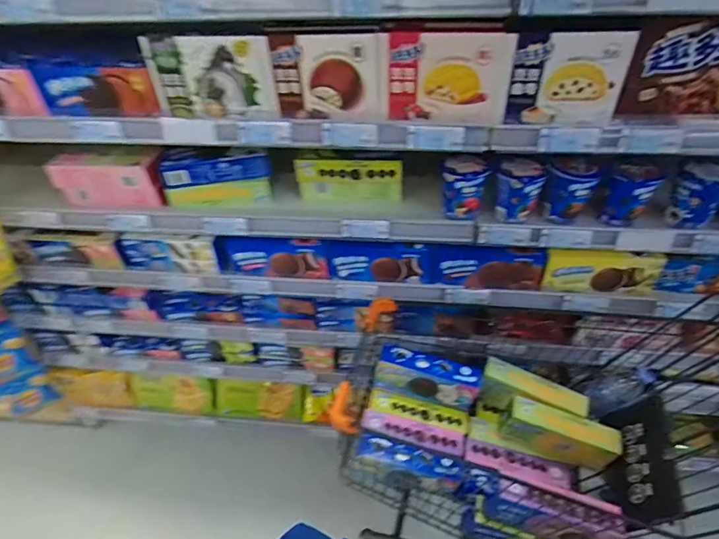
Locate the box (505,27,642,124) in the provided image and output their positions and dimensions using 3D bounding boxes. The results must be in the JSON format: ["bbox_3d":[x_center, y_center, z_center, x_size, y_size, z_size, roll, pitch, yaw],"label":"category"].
[{"bbox_3d":[0.319,-0.296,0.699,0.165,0.131,0.057,-1,43,-2],"label":"box"}]

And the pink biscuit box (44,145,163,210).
[{"bbox_3d":[-0.526,-0.199,0.981,0.232,0.099,0.084,3,43,3],"label":"pink biscuit box"}]

